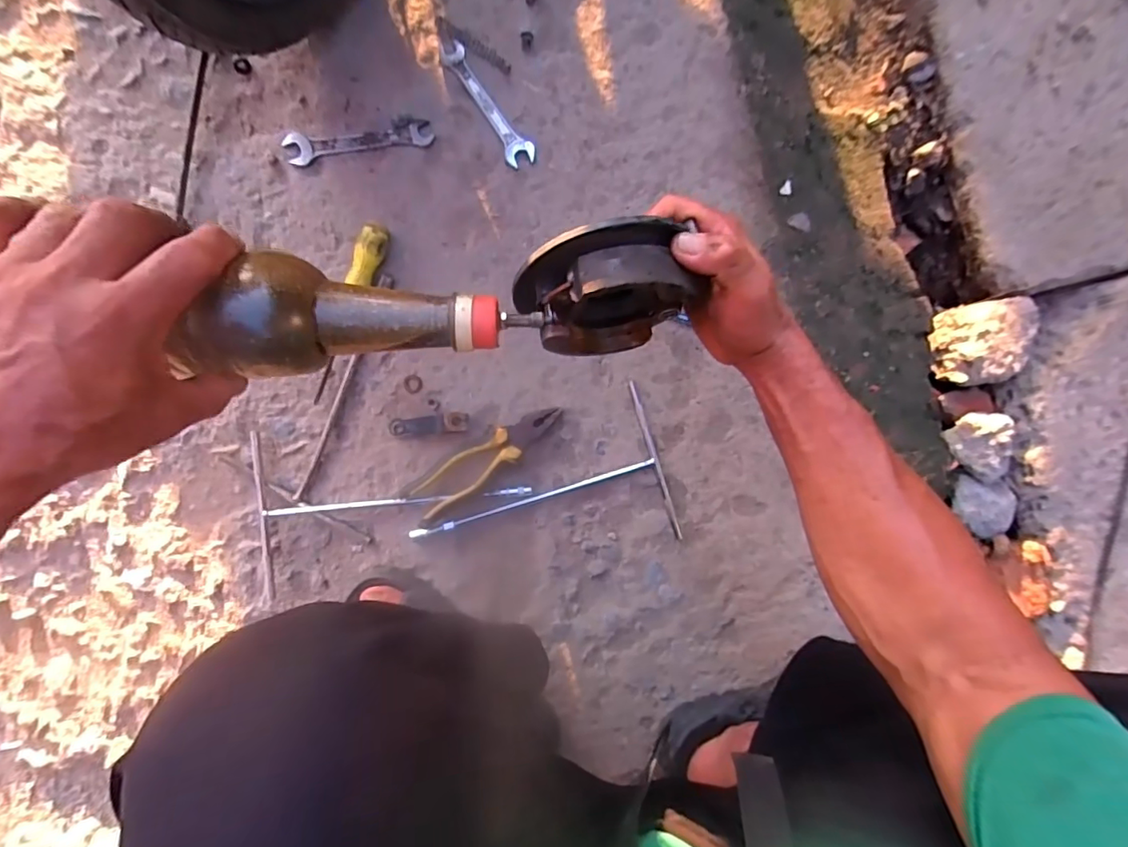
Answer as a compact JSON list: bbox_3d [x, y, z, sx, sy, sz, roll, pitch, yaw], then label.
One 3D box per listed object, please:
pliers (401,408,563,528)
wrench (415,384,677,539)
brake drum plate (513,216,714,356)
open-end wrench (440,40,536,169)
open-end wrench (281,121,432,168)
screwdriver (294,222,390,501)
[{"bbox_3d":[-0.087,0.038,0.570,0.186,0.030,0.045,-36,93,-1],"label":"pliers"},{"bbox_3d":[-0.027,0.086,0.580,0.283,0.010,0.178,-18,92,-2],"label":"wrench"},{"bbox_3d":[0.027,-0.081,0.334,0.108,0.095,0.060,-11,92,-2],"label":"brake drum plate"},{"bbox_3d":[-0.085,-0.351,0.571,0.031,0.006,0.153,-35,93,-1],"label":"open-end wrench"},{"bbox_3d":[-0.225,-0.306,0.568,0.158,0.006,0.036,-5,92,-2],"label":"open-end wrench"},{"bbox_3d":[-0.241,-0.065,0.557,0.025,0.027,0.305,17,91,-3],"label":"screwdriver"}]

